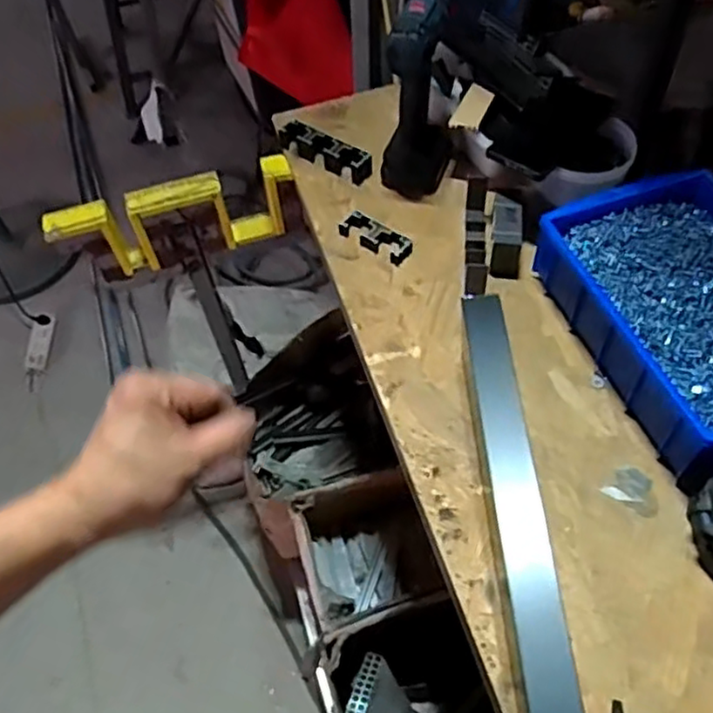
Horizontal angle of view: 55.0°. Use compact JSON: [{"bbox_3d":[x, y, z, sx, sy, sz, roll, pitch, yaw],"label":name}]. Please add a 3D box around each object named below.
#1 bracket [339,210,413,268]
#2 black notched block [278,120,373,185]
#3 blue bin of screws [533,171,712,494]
[{"bbox_3d":[0.023,-0.143,0.819,0.089,0.019,0.036,28,62,22],"label":"bracket"},{"bbox_3d":[-0.042,-0.273,0.906,0.141,0.031,0.034,31,63,23],"label":"black notched block"},{"bbox_3d":[0.340,-0.042,0.679,0.210,0.078,0.298,-18,56,-8],"label":"blue bin of screws"}]

